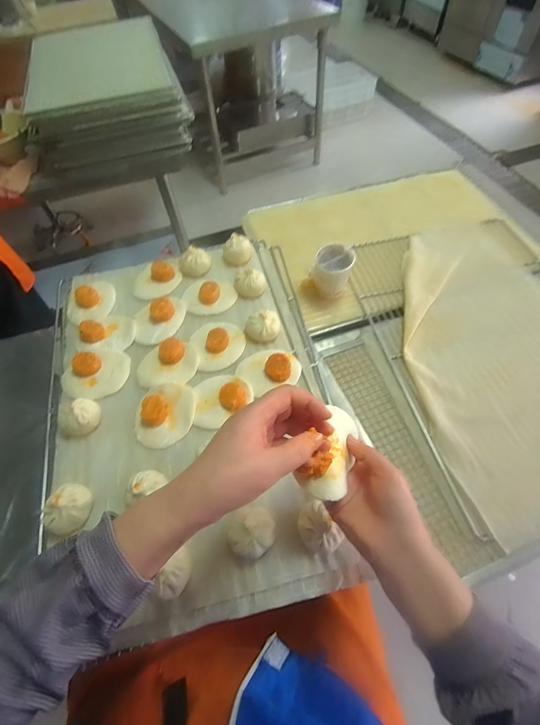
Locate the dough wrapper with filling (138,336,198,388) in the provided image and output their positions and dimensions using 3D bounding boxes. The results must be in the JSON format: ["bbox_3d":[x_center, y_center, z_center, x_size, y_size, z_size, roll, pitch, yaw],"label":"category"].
[{"bbox_3d":[-0.164,-0.002,0.556,0.097,0.028,0.078,-3,57,0],"label":"dough wrapper with filling"}]

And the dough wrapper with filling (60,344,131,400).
[{"bbox_3d":[-0.277,0.011,0.551,0.090,0.030,0.096,-1,57,1],"label":"dough wrapper with filling"}]

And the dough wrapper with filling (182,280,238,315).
[{"bbox_3d":[-0.112,-0.121,0.629,0.095,0.026,0.076,13,59,10],"label":"dough wrapper with filling"}]

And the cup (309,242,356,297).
[{"bbox_3d":[0.120,-0.172,0.676,0.071,0.087,0.067,-1,57,1],"label":"cup"}]

